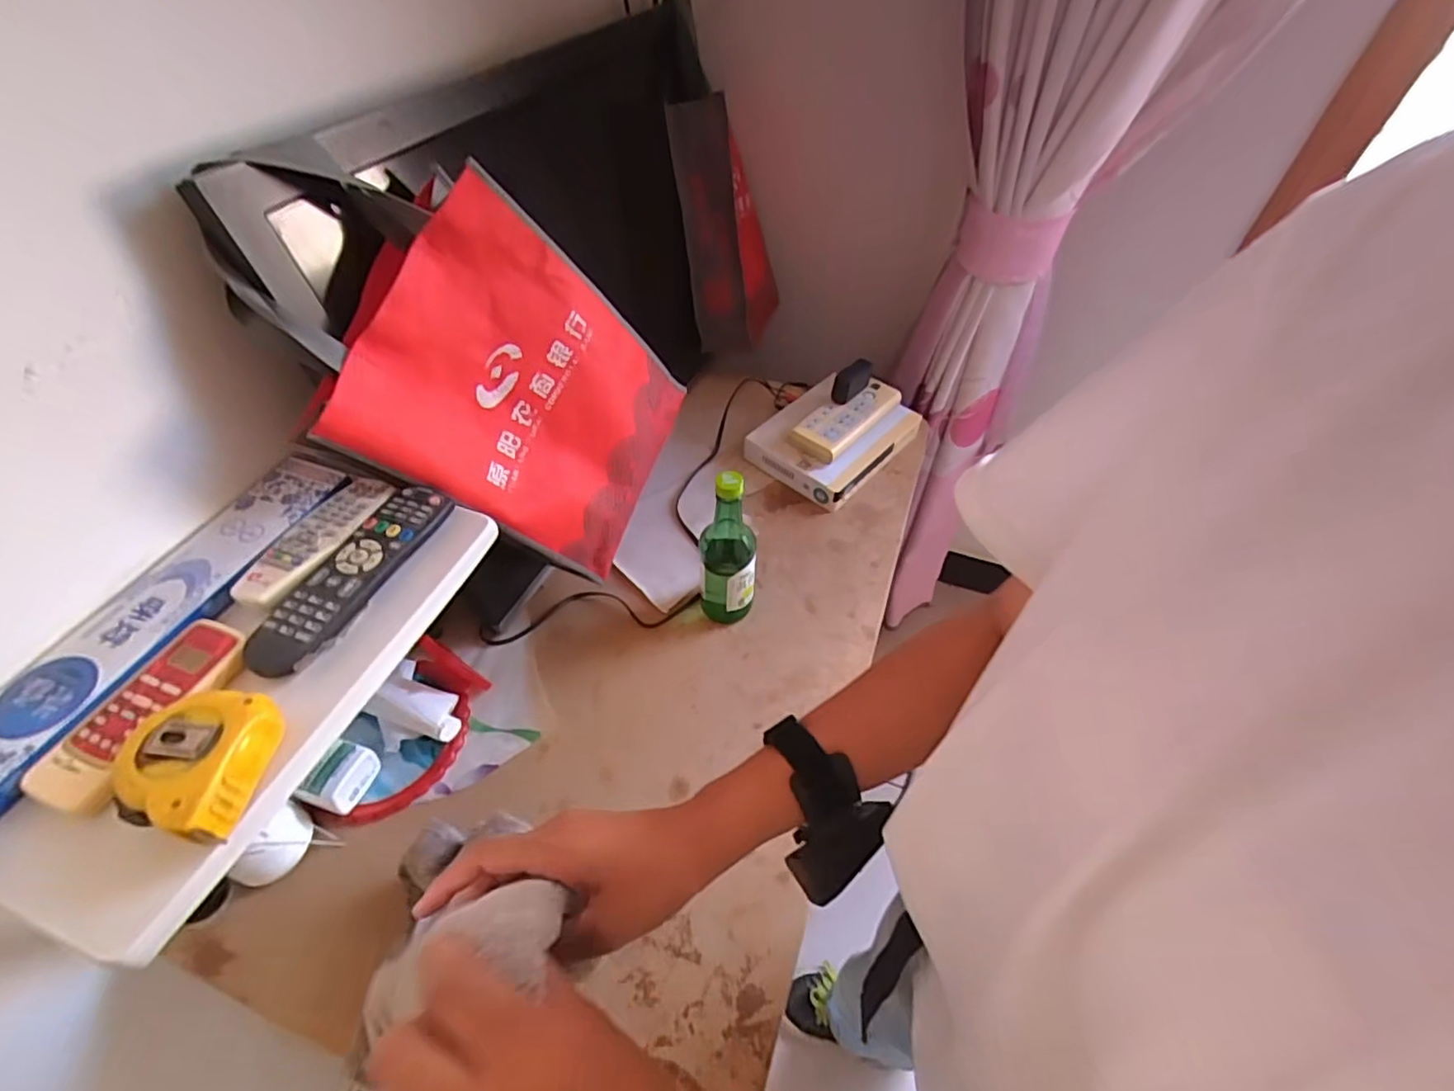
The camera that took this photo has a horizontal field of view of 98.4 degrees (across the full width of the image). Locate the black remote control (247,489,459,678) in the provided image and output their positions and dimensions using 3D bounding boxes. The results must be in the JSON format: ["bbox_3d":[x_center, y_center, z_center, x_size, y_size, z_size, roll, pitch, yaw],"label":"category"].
[{"bbox_3d":[-0.291,0.019,0.490,0.051,0.019,0.183,16,54,12],"label":"black remote control"}]

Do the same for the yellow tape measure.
[{"bbox_3d":[-0.328,0.131,0.383,0.075,0.032,0.083,2,52,2],"label":"yellow tape measure"}]

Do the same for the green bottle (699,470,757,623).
[{"bbox_3d":[0.001,0.003,0.696,0.064,0.205,0.070,0,52,0],"label":"green bottle"}]

